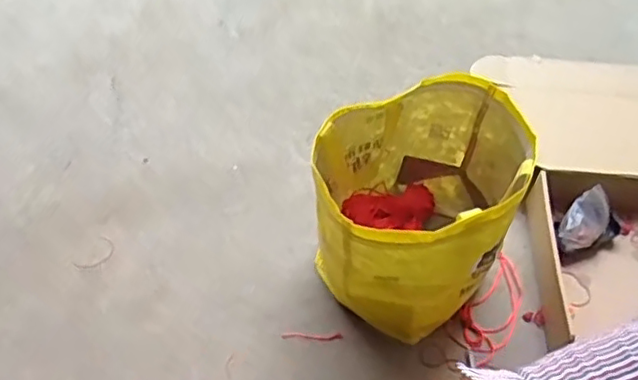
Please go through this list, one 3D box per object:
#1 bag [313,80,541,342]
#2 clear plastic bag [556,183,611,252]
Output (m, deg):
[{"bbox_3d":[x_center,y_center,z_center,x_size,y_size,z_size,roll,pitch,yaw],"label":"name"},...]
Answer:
[{"bbox_3d":[0.114,0.023,0.804,0.231,0.248,0.249,22,56,12],"label":"bag"},{"bbox_3d":[0.375,0.044,0.888,0.054,0.052,0.086,39,61,22],"label":"clear plastic bag"}]

